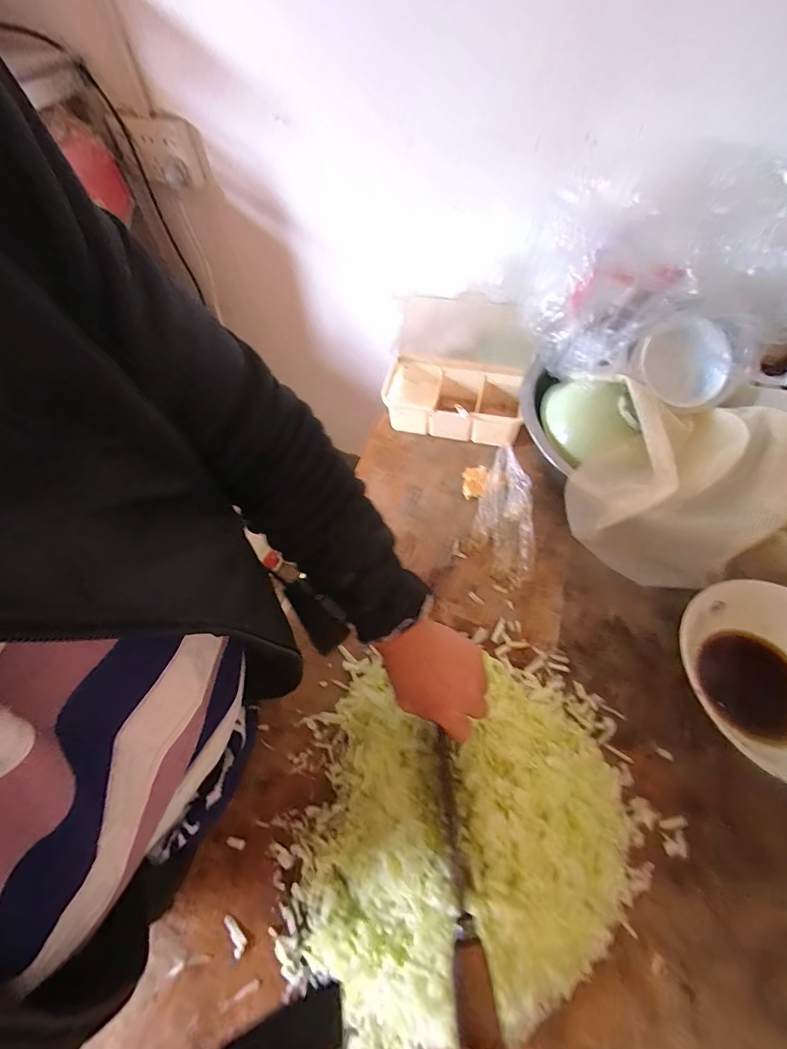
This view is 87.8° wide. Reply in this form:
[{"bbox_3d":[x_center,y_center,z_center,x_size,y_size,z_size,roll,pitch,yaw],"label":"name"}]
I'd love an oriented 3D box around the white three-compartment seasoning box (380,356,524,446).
[{"bbox_3d":[0.092,-0.193,0.637,0.198,0.068,0.109,14,61,9],"label":"white three-compartment seasoning box"}]

